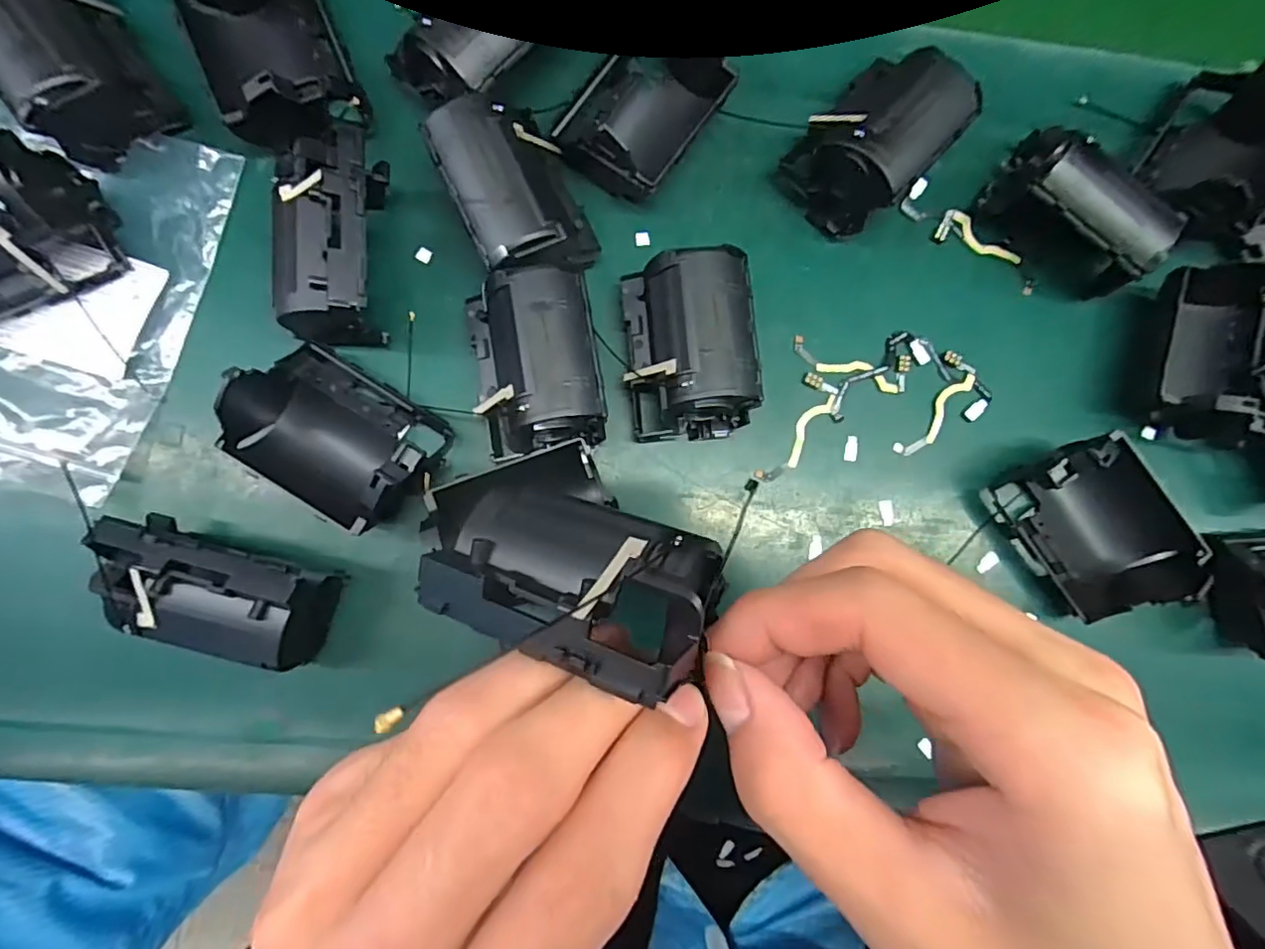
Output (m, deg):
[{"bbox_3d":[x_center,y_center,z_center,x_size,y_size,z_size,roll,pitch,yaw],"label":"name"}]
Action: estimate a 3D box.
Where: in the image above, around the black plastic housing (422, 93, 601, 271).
[{"bbox_3d":[-0.047,-0.112,0.240,0.050,0.042,0.067,-23,88,-6],"label":"black plastic housing"}]

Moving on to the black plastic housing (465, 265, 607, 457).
[{"bbox_3d":[-0.036,-0.042,0.236,0.043,0.041,0.070,-8,83,-6],"label":"black plastic housing"}]

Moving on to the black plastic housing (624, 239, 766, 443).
[{"bbox_3d":[0.023,-0.052,0.241,0.049,0.041,0.071,-4,86,-5],"label":"black plastic housing"}]

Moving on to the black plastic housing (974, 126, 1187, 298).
[{"bbox_3d":[0.194,-0.114,0.258,0.073,0.043,0.037,44,84,-1],"label":"black plastic housing"}]

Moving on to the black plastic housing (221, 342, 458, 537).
[{"bbox_3d":[-0.115,-0.014,0.226,0.079,0.043,0.055,30,84,-2],"label":"black plastic housing"}]

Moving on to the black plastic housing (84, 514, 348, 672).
[{"bbox_3d":[-0.150,0.044,0.216,0.074,0.049,0.043,20,81,-2],"label":"black plastic housing"}]

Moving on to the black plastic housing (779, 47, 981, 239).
[{"bbox_3d":[0.105,-0.145,0.254,0.071,0.040,0.052,-42,90,-6],"label":"black plastic housing"}]

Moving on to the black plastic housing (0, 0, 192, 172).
[{"bbox_3d":[-0.223,-0.166,0.229,0.048,0.039,0.070,-33,89,-6],"label":"black plastic housing"}]

